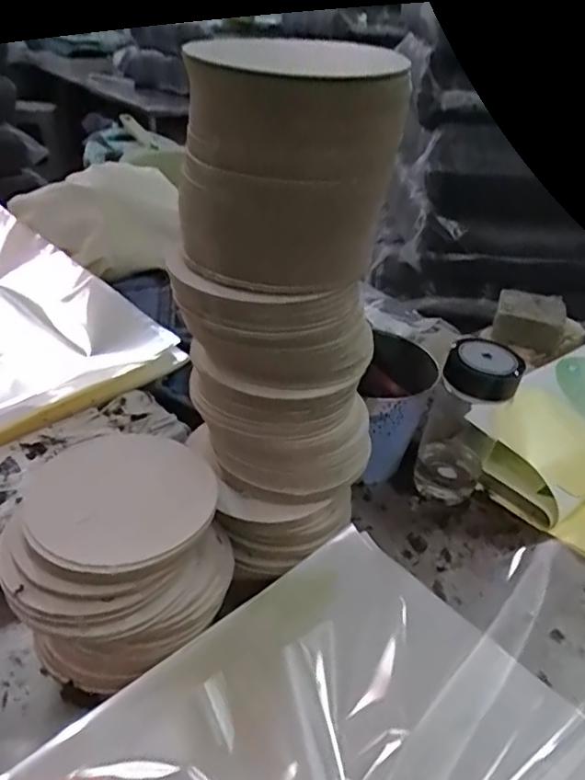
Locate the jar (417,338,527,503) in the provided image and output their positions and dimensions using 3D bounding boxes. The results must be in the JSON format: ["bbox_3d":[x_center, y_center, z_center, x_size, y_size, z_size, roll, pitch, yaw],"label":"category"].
[{"bbox_3d":[0.197,0.030,0.675,0.077,0.190,0.093,19,36,17],"label":"jar"}]

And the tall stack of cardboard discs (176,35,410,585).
[{"bbox_3d":[-0.008,-0.065,0.509,0.172,0.427,0.187,5,34,-3],"label":"tall stack of cardboard discs"}]

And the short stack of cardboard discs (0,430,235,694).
[{"bbox_3d":[-0.136,0.137,0.487,0.176,0.119,0.136,-17,41,-31],"label":"short stack of cardboard discs"}]

